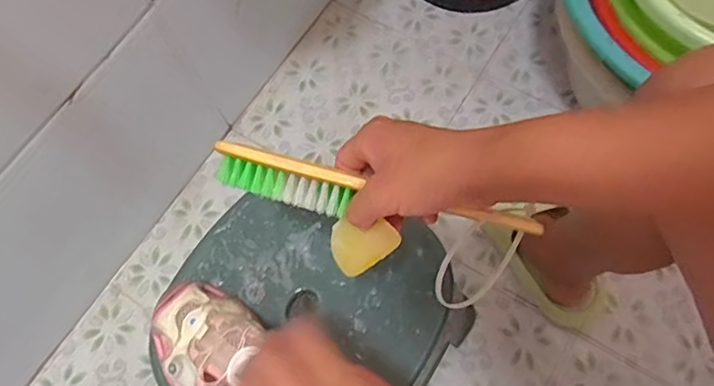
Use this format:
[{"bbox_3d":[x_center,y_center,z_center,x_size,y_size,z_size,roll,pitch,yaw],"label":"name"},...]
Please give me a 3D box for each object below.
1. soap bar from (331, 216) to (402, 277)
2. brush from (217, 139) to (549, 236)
[{"bbox_3d":[0.002,0.032,0.377,0.047,0.008,0.038,-37,96,15],"label":"soap bar"},{"bbox_3d":[0.010,0.003,0.341,0.204,0.020,0.026,11,70,7],"label":"brush"}]

